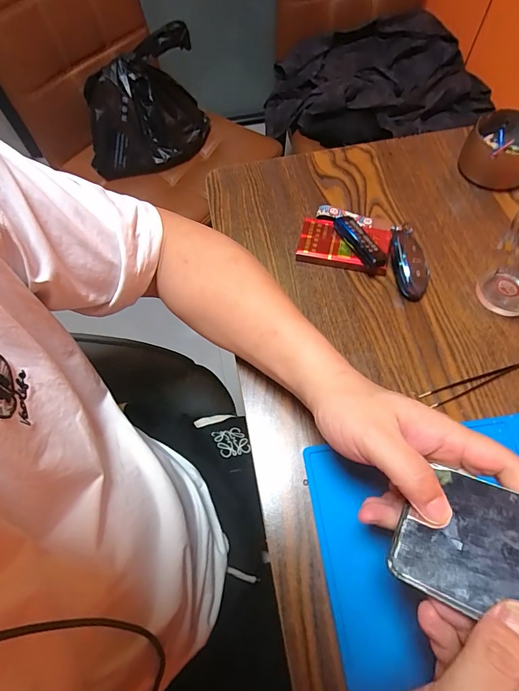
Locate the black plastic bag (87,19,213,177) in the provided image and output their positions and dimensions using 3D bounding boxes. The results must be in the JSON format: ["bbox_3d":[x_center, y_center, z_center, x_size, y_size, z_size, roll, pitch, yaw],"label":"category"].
[{"bbox_3d":[-0.264,-0.551,0.858,0.279,0.232,0.163,-16,65,-5],"label":"black plastic bag"}]

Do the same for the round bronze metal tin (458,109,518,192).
[{"bbox_3d":[0.298,-0.240,0.467,0.082,0.048,0.085,-1,65,2],"label":"round bronze metal tin"}]

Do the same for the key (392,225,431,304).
[{"bbox_3d":[0.166,-0.096,0.419,0.030,0.023,0.095,-4,64,1],"label":"key"}]

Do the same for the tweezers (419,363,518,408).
[{"bbox_3d":[0.208,0.034,0.365,0.116,0.007,0.014,-20,65,-6],"label":"tweezers"}]

